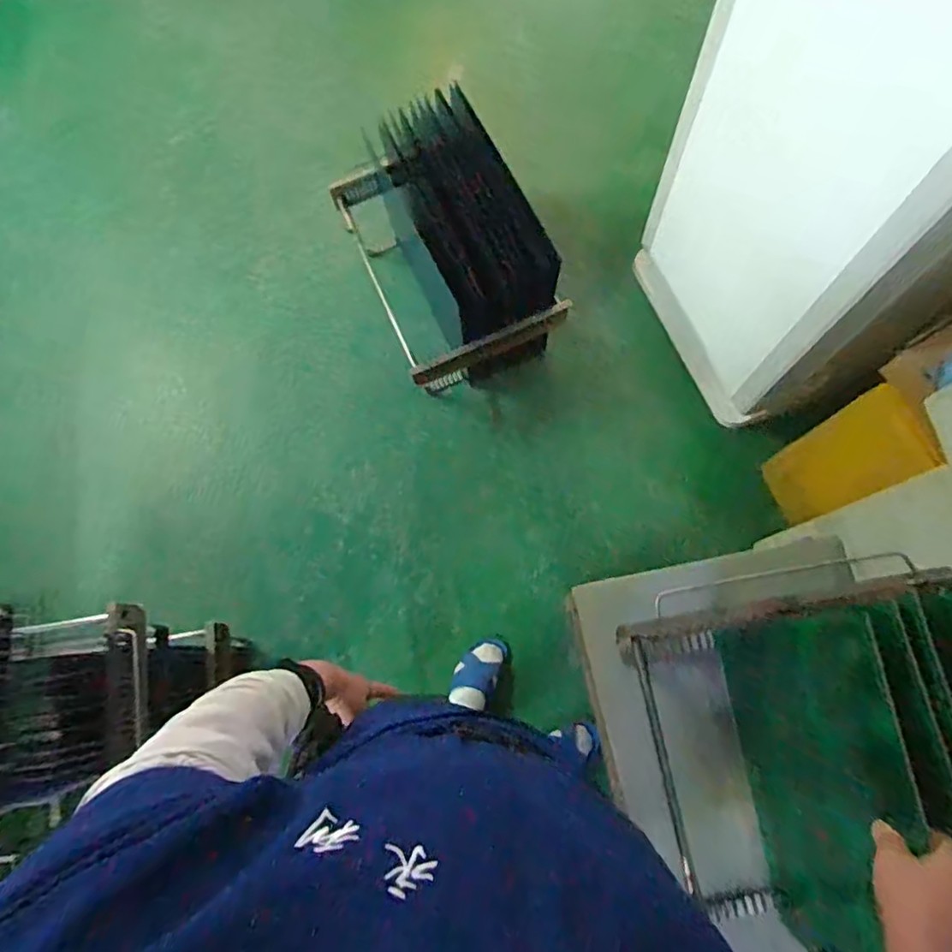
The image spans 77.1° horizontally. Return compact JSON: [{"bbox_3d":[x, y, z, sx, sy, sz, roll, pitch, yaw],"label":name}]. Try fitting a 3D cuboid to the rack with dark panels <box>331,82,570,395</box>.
[{"bbox_3d":[-0.095,-0.597,1.572,0.396,0.407,0.652,-23,76,-4],"label":"rack with dark panels"}]

